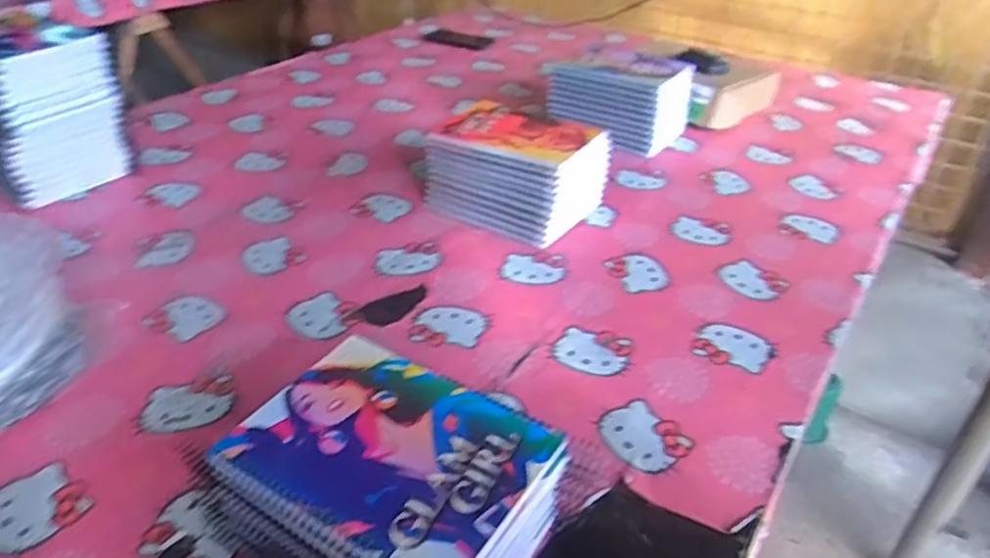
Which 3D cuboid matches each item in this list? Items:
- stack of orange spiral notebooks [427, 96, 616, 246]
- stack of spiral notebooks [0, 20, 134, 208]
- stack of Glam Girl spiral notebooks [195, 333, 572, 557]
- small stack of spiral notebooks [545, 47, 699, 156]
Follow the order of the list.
[{"bbox_3d":[0.027,-0.146,0.964,0.209,0.125,0.144,20,38,24],"label":"stack of orange spiral notebooks"},{"bbox_3d":[-0.658,-0.240,0.983,0.196,0.198,0.168,20,38,24],"label":"stack of spiral notebooks"},{"bbox_3d":[-0.072,0.160,0.500,0.208,0.119,0.160,21,38,25],"label":"stack of Glam Girl spiral notebooks"},{"bbox_3d":[0.218,-0.317,1.217,0.219,0.118,0.156,21,38,25],"label":"small stack of spiral notebooks"}]

